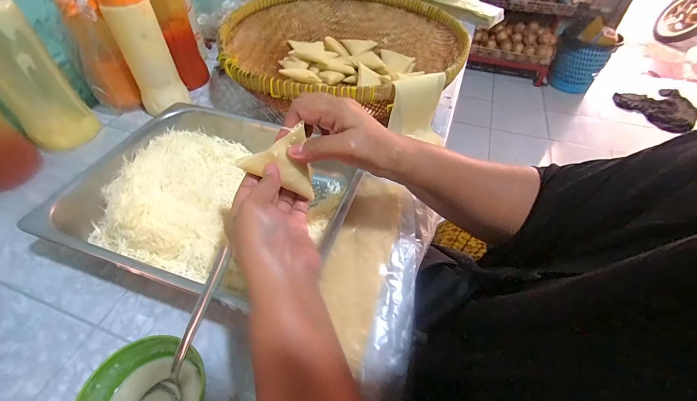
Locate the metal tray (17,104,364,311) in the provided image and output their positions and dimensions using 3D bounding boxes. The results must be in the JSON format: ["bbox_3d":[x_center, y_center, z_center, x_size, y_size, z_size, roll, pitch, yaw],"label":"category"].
[{"bbox_3d":[-0.171,-0.003,0.417,0.304,0.061,0.242,14,49,12],"label":"metal tray"}]

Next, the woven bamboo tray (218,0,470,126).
[{"bbox_3d":[-0.011,-0.279,0.641,0.423,0.099,0.440,30,54,24],"label":"woven bamboo tray"}]

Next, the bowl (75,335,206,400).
[{"bbox_3d":[-0.167,0.166,0.279,0.089,0.040,0.083,1,47,-1],"label":"bowl"}]

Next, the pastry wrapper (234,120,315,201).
[{"bbox_3d":[-0.058,-0.042,0.308,0.076,0.061,0.013,23,20,-12],"label":"pastry wrapper"}]

